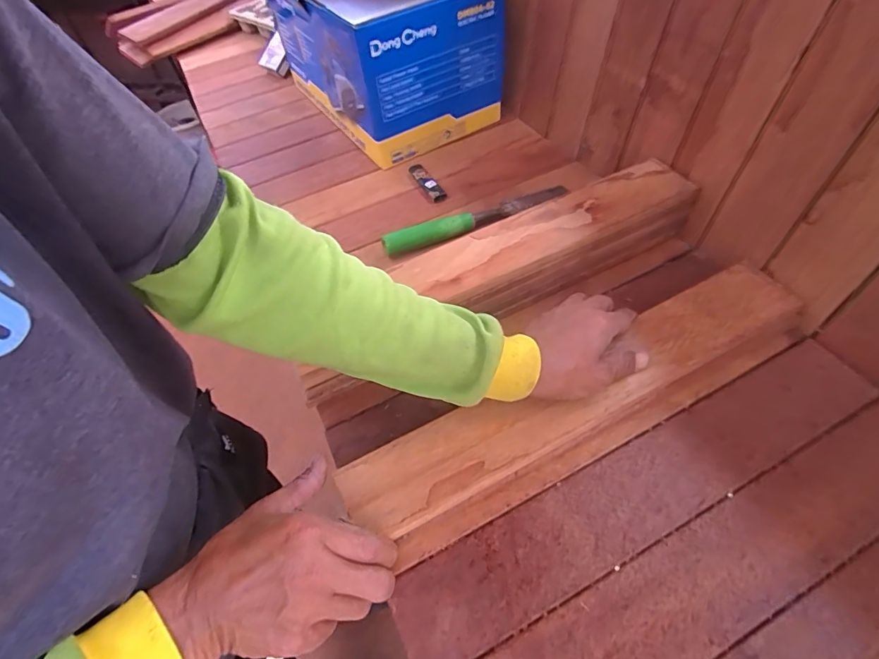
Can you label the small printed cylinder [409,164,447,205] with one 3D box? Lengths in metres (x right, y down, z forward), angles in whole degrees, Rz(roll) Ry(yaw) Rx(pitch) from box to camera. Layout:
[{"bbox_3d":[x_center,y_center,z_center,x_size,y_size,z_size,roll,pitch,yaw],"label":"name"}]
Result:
[{"bbox_3d":[-0.016,-0.189,0.592,0.018,0.012,0.079,-26,54,-14],"label":"small printed cylinder"}]

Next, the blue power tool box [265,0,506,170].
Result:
[{"bbox_3d":[-0.091,-0.427,0.657,0.206,0.222,0.317,-32,56,-18],"label":"blue power tool box"}]

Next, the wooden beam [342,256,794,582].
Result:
[{"bbox_3d":[0.126,0.057,0.381,0.416,0.027,0.084,-24,54,-12],"label":"wooden beam"}]

